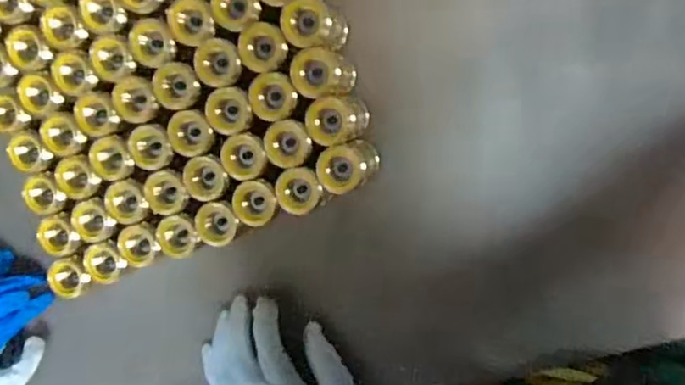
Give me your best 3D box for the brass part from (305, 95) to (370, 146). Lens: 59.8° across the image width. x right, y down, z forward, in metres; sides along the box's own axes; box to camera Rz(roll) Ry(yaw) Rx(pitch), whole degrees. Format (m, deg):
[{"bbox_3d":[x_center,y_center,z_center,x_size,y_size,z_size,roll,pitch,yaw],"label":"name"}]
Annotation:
[{"bbox_3d":[-0.002,-0.050,0.412,0.037,0.053,0.031,-16,96,11],"label":"brass part"}]

